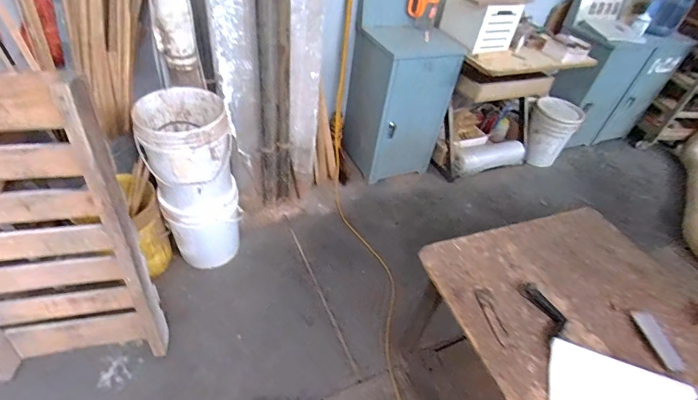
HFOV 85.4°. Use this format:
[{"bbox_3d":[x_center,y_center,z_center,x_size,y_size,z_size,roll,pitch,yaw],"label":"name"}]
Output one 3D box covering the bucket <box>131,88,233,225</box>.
[{"bbox_3d":[-0.585,-0.164,1.404,0.294,0.388,0.267,-11,47,-21],"label":"bucket"}]

